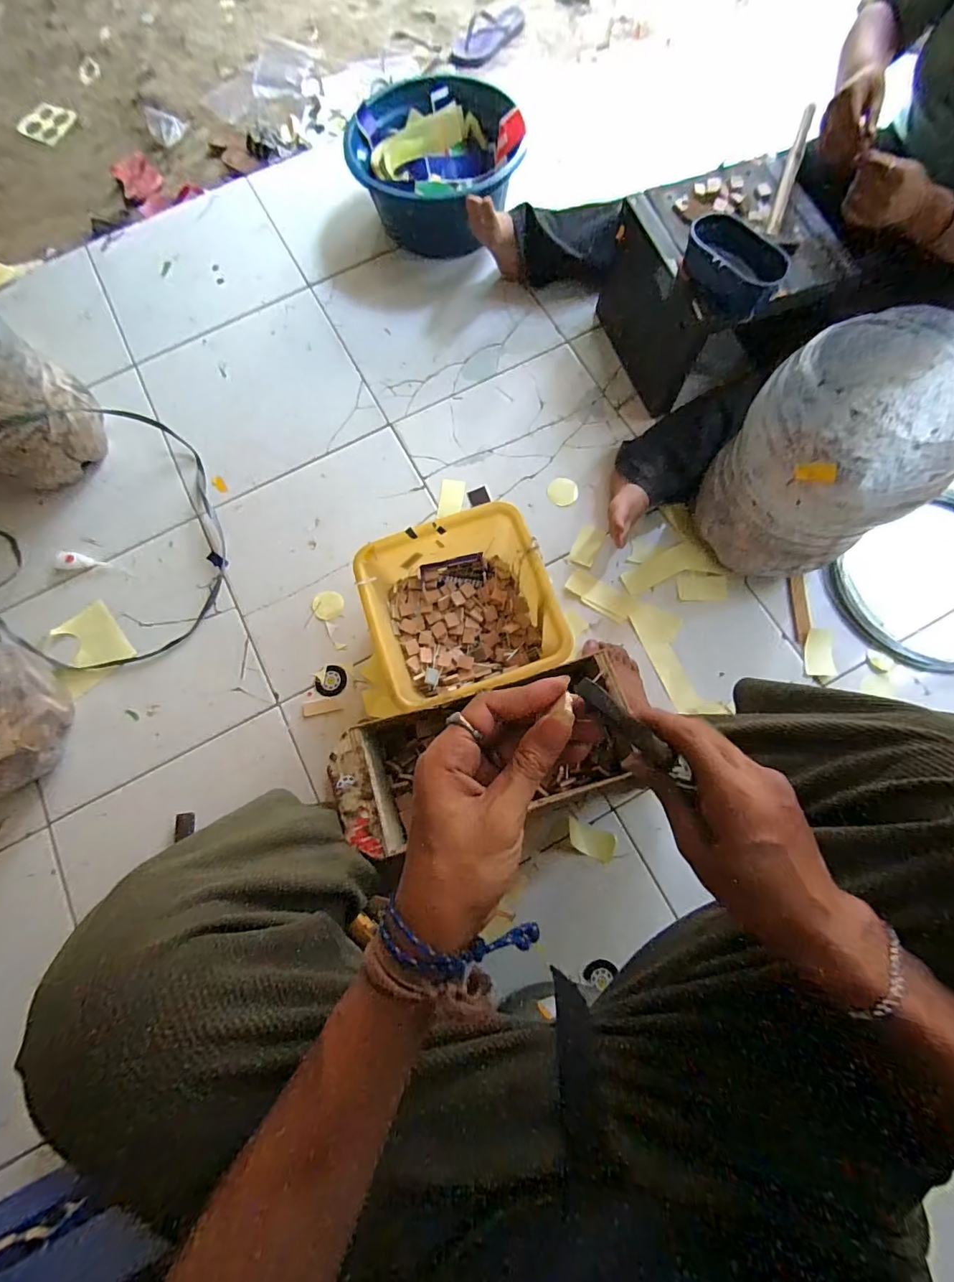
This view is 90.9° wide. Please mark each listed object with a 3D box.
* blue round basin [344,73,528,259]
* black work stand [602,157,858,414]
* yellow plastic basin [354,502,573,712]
[{"bbox_3d":[-0.079,-1.006,0.993,0.354,0.161,0.290,7,75,2],"label":"blue round basin"},{"bbox_3d":[0.409,-0.614,0.823,0.259,0.240,0.284,-21,76,-4],"label":"black work stand"},{"bbox_3d":[-0.035,-0.047,0.754,0.289,0.128,0.261,-18,76,-3],"label":"yellow plastic basin"}]

